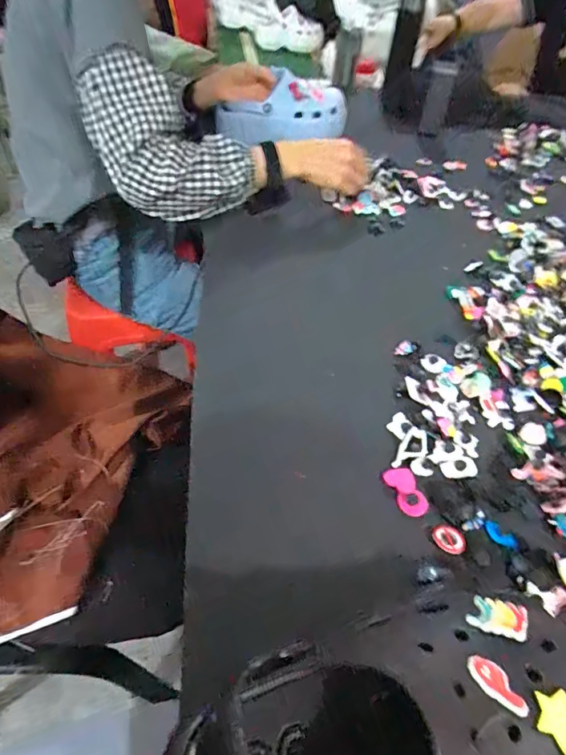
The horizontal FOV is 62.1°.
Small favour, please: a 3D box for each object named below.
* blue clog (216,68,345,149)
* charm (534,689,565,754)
[{"bbox_3d":[0.004,-0.499,0.868,0.273,0.091,0.082,-22,54,-23],"label":"blue clog"},{"bbox_3d":[0.143,0.179,0.245,0.023,0.005,0.026,-10,50,-14],"label":"charm"}]

